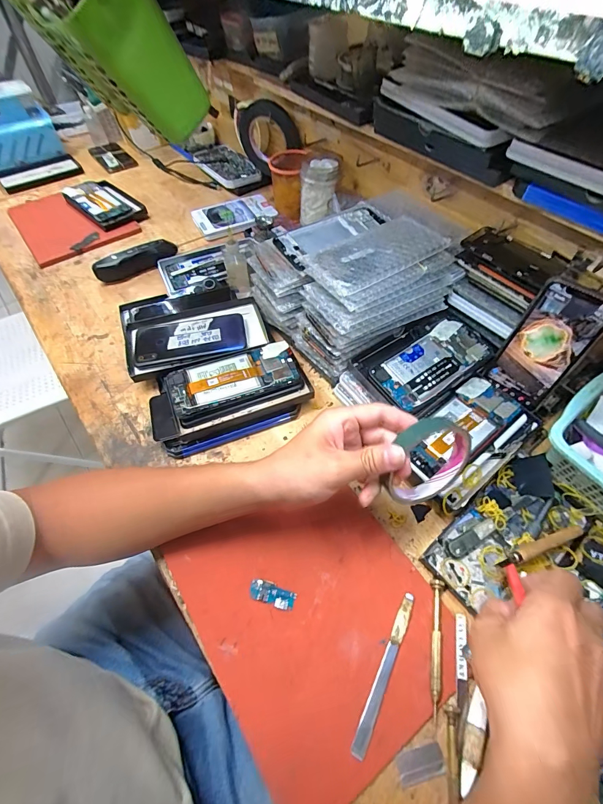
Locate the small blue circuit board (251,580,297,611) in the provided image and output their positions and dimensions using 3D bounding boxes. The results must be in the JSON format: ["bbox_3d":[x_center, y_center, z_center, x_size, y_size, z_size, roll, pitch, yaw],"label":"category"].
[{"bbox_3d":[-0.028,0.184,0.340,0.044,0.004,0.020,16,58,11],"label":"small blue circuit board"}]

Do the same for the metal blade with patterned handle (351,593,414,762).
[{"bbox_3d":[0.073,0.232,0.309,0.012,0.004,0.127,24,59,16],"label":"metal blade with patterned handle"}]

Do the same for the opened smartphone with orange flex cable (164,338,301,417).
[{"bbox_3d":[-0.085,-0.034,0.456,0.164,0.007,0.070,-18,60,-16],"label":"opened smartphone with orange flex cable"}]

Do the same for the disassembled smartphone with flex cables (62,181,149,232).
[{"bbox_3d":[-0.406,-0.413,0.741,0.160,0.023,0.105,41,63,12],"label":"disassembled smartphone with flex cables"}]

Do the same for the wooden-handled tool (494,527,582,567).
[{"bbox_3d":[0.236,0.140,0.345,0.122,0.008,0.012,-7,55,-24],"label":"wooden-handled tool"}]

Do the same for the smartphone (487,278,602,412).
[{"bbox_3d":[0.285,-0.064,0.414,0.072,0.138,0.006,38,43,23],"label":"smartphone"}]

